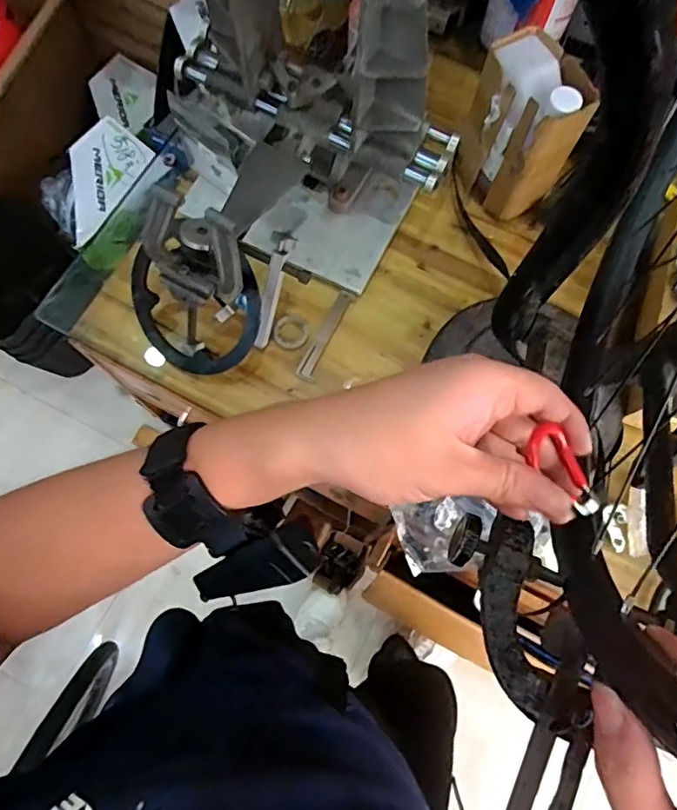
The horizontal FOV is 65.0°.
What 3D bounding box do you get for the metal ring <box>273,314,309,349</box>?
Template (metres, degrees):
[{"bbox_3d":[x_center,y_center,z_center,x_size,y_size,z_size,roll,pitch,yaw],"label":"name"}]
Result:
[{"bbox_3d":[-0.062,-0.095,0.694,0.045,0.007,0.048,0,73,-1],"label":"metal ring"}]

